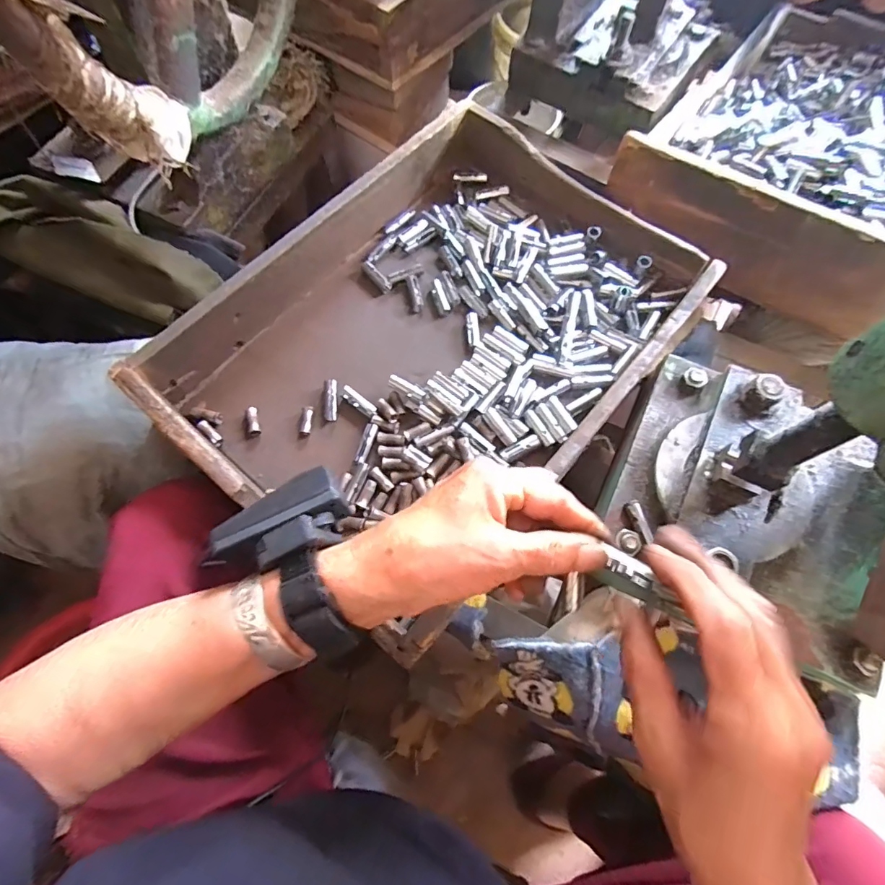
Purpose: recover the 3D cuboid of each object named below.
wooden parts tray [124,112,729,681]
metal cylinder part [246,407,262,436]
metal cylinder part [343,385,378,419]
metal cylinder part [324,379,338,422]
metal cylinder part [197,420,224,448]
[{"bbox_3d":[0.002,-0.098,0.439,0.312,0.077,0.437,38,73,13],"label":"wooden parts tray"},{"bbox_3d":[-0.170,-0.019,0.434,0.011,0.008,0.026,-12,81,-6],"label":"metal cylinder part"},{"bbox_3d":[-0.075,-0.036,0.445,0.040,0.012,0.012,38,72,13],"label":"metal cylinder part"},{"bbox_3d":[-0.103,-0.039,0.445,0.012,0.009,0.039,-2,68,-1],"label":"metal cylinder part"},{"bbox_3d":[-0.205,-0.008,0.430,0.009,0.012,0.028,-41,97,-15],"label":"metal cylinder part"}]

